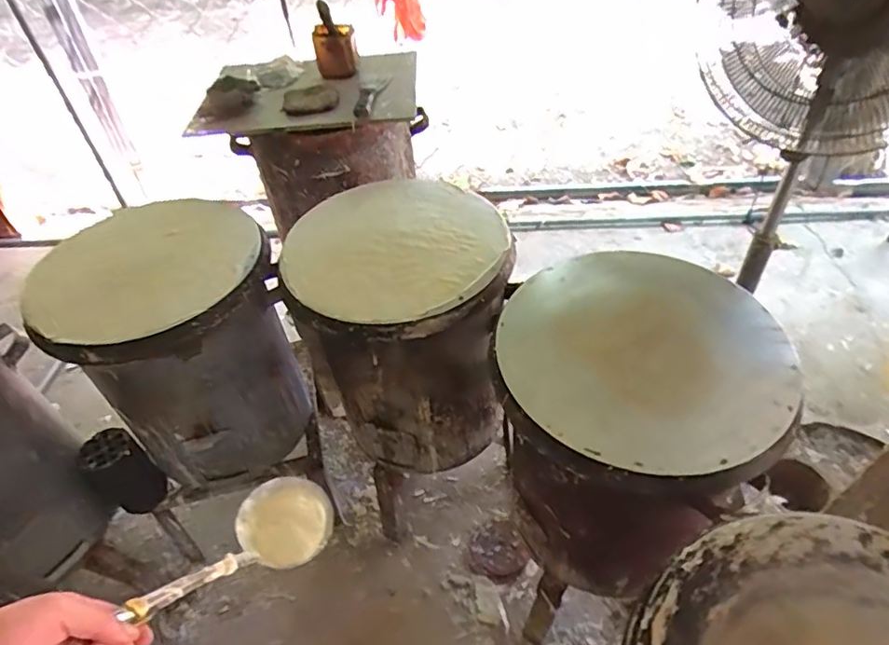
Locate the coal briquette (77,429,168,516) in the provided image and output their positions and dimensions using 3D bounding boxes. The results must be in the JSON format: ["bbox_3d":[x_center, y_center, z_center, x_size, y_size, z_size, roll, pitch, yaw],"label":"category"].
[{"bbox_3d":[-0.644,0.308,1.132,0.099,0.179,0.109,31,56,30],"label":"coal briquette"}]

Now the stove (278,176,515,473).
[{"bbox_3d":[-0.079,0.018,1.115,0.358,0.471,0.371,-2,45,2],"label":"stove"}]

